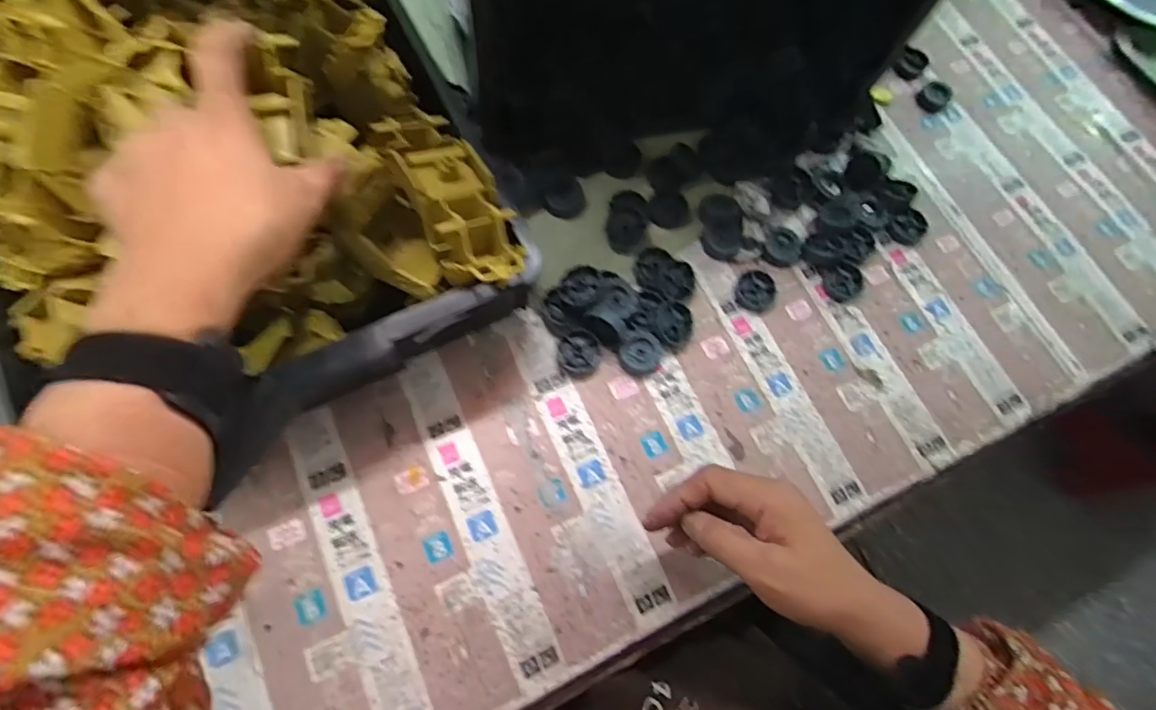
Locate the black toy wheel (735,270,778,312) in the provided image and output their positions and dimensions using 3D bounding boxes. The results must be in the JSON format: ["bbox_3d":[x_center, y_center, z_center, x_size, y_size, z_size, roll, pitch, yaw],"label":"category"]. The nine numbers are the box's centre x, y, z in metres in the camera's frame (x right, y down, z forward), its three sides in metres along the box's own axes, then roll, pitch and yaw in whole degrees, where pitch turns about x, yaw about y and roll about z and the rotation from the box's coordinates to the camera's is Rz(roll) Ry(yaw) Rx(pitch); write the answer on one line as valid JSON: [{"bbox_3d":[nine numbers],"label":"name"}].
[{"bbox_3d":[0.168,-0.060,0.514,0.037,0.011,0.037,2,72,-6],"label":"black toy wheel"}]

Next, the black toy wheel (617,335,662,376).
[{"bbox_3d":[0.055,0.000,0.478,0.036,0.016,0.031,-21,75,-12],"label":"black toy wheel"}]

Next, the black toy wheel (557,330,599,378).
[{"bbox_3d":[0.001,-0.001,0.476,0.035,0.012,0.039,3,71,-5],"label":"black toy wheel"}]

